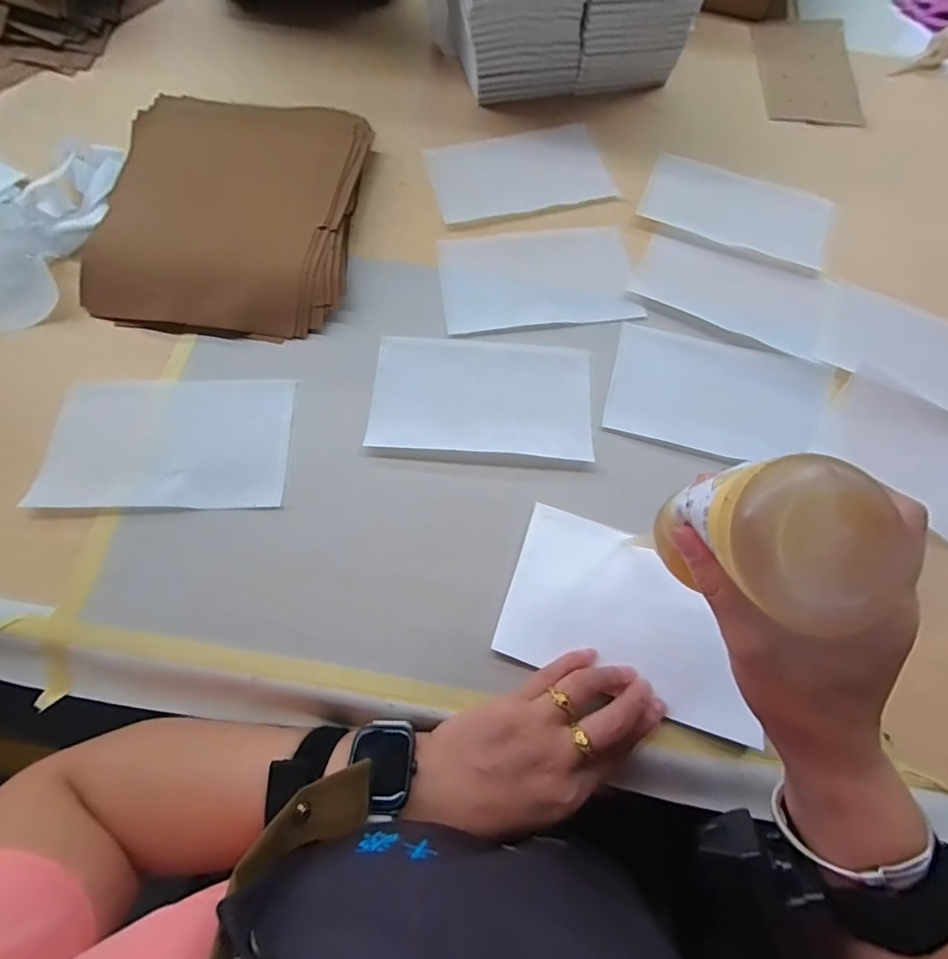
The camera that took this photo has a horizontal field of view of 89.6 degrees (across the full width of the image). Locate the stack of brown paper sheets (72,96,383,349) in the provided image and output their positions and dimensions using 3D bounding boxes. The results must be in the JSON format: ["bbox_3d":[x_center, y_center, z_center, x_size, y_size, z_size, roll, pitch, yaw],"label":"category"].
[{"bbox_3d":[-0.217,-0.249,0.435,0.216,0.052,0.256,5,71,-1],"label":"stack of brown paper sheets"}]

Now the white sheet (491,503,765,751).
[{"bbox_3d":[0.110,0.092,0.331,0.169,0.010,0.110,17,68,9],"label":"white sheet"}]

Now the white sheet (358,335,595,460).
[{"bbox_3d":[0.007,-0.070,0.399,0.179,0.008,0.103,4,71,-1],"label":"white sheet"}]

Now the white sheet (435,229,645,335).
[{"bbox_3d":[0.060,-0.187,0.440,0.174,0.006,0.102,-6,71,-5],"label":"white sheet"}]

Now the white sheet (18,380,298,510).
[{"bbox_3d":[-0.231,-0.030,0.366,0.174,0.010,0.112,2,66,-5],"label":"white sheet"}]

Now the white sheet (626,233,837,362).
[{"bbox_3d":[0.237,-0.173,0.440,0.171,0.007,0.086,22,71,5],"label":"white sheet"}]

